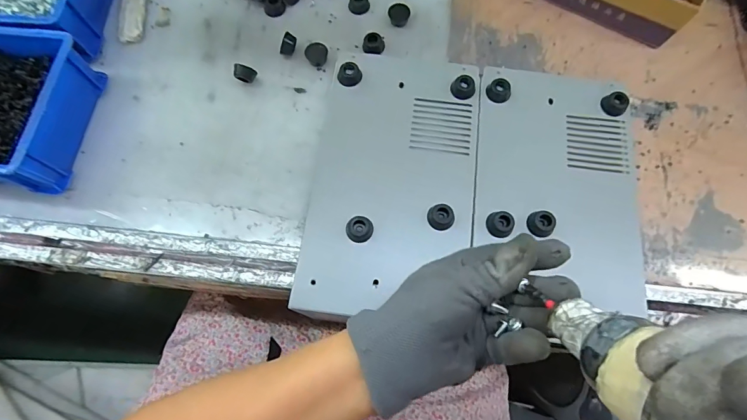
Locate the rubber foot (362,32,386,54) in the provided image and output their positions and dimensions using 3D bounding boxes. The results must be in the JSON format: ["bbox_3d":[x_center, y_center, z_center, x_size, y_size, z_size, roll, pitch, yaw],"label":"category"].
[{"bbox_3d":[0.000,-0.185,0.443,0.024,0.016,0.018,-1,73,1],"label":"rubber foot"}]

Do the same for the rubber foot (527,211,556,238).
[{"bbox_3d":[0.153,0.013,0.365,0.024,0.017,0.020,13,74,5],"label":"rubber foot"}]

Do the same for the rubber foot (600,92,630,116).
[{"bbox_3d":[0.247,-0.108,0.403,0.023,0.010,0.024,0,73,1],"label":"rubber foot"}]

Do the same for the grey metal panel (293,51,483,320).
[{"bbox_3d":[0.021,-0.035,0.388,0.153,0.026,0.270,7,73,3],"label":"grey metal panel"}]

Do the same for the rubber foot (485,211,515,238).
[{"bbox_3d":[0.116,0.013,0.363,0.023,0.013,0.022,-7,73,-1],"label":"rubber foot"}]

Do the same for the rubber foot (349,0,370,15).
[{"bbox_3d":[-0.016,-0.240,0.458,0.024,0.015,0.018,-6,73,-1],"label":"rubber foot"}]

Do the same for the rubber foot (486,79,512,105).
[{"bbox_3d":[0.130,-0.123,0.410,0.024,0.012,0.023,0,73,1],"label":"rubber foot"}]

